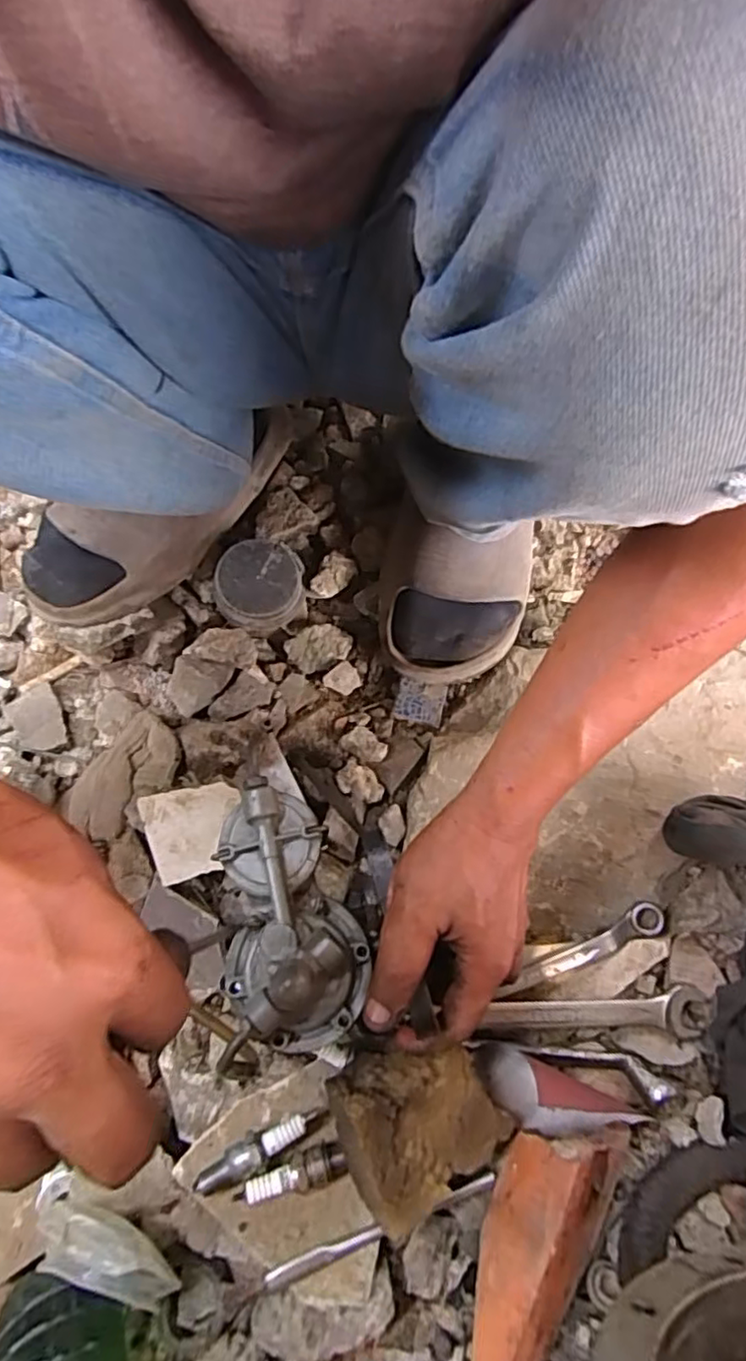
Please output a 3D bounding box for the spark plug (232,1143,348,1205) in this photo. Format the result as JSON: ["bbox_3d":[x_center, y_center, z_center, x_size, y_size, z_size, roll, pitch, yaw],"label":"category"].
[{"bbox_3d":[-0.047,0.289,0.374,0.062,0.013,0.020,-13,47,-19],"label":"spark plug"}]

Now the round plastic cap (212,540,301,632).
[{"bbox_3d":[-0.096,-0.083,0.532,0.070,0.025,0.069,0,68,1],"label":"round plastic cap"}]

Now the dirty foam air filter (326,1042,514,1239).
[{"bbox_3d":[0.026,0.257,0.383,0.089,0.045,0.089,5,80,-27],"label":"dirty foam air filter"}]

